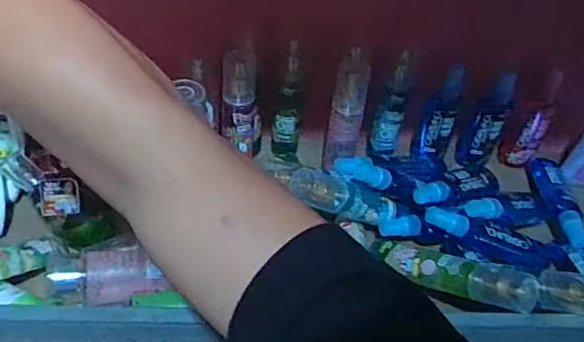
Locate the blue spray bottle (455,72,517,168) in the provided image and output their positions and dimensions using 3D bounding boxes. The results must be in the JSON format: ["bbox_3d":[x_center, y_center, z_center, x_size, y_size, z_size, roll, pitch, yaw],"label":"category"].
[{"bbox_3d":[0.241,-0.066,0.699,0.044,0.138,0.044,20,42,17],"label":"blue spray bottle"}]

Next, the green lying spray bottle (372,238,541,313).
[{"bbox_3d":[0.148,0.093,0.542,0.163,0.033,0.035,13,37,38],"label":"green lying spray bottle"}]

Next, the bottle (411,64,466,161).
[{"bbox_3d":[0.180,-0.067,0.693,0.046,0.130,0.042,17,41,13],"label":"bottle"}]

